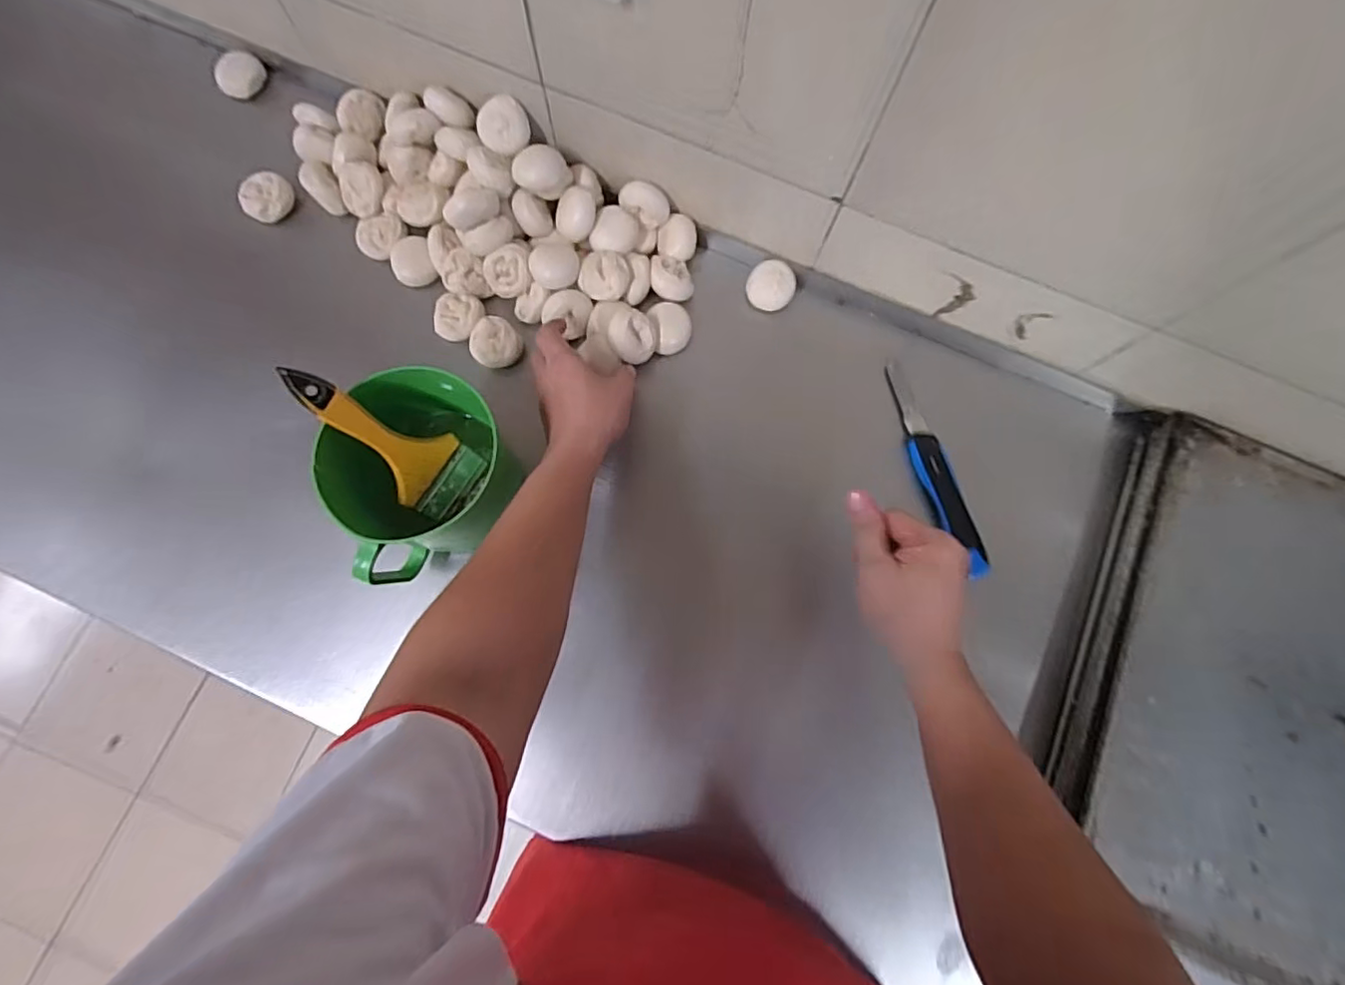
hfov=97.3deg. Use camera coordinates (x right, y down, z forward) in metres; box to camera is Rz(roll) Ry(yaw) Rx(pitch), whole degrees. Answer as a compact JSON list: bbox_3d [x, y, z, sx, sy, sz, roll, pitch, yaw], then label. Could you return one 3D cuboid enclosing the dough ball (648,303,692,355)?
[{"bbox_3d":[-0.001,-0.171,0.617,0.042,0.026,0.050,-12,78,-3],"label":"dough ball"}]

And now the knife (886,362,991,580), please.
[{"bbox_3d":[0.263,-0.026,0.599,0.035,0.012,0.226,-16,78,-4],"label":"knife"}]

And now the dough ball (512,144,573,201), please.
[{"bbox_3d":[-0.131,-0.321,0.602,0.052,0.042,0.038,-2,77,-1],"label":"dough ball"}]

